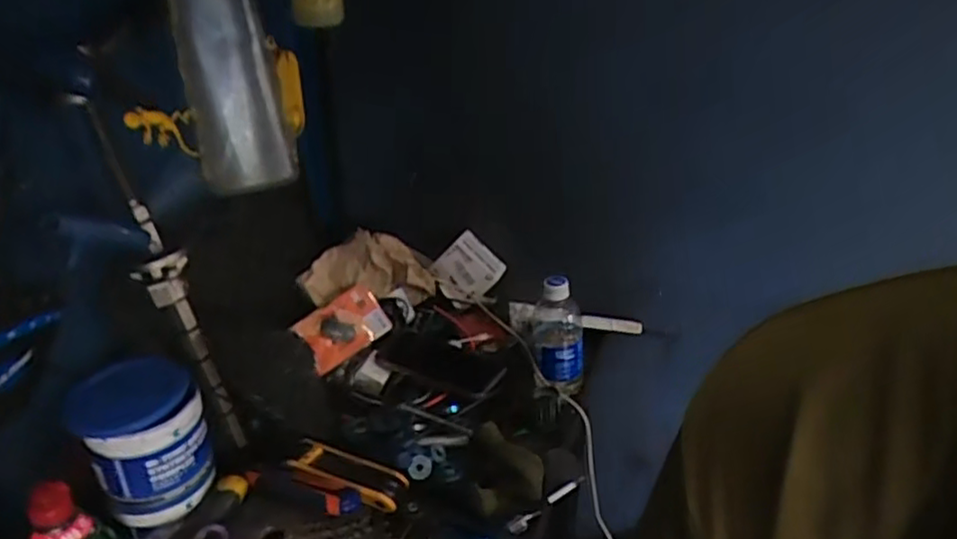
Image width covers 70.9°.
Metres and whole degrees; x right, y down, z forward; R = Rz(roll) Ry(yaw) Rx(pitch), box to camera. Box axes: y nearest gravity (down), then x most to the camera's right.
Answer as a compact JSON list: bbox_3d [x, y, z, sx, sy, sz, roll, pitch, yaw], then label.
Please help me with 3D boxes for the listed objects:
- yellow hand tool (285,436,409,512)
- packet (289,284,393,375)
[{"bbox_3d":[-0.133,0.206,0.676,0.123,0.031,0.040,12,32,22],"label":"yellow hand tool"},{"bbox_3d":[-0.173,0.073,0.868,0.112,0.072,0.026,-33,2,-24],"label":"packet"}]

